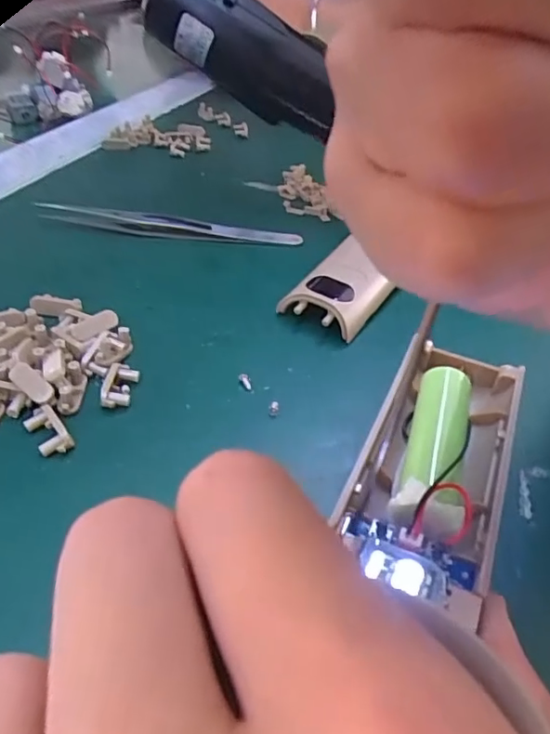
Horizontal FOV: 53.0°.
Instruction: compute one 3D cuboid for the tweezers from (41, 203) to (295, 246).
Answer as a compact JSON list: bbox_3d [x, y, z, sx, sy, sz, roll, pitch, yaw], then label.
[{"bbox_3d":[-0.051,-0.070,0.276,0.126,0.014,0.009,2,39,-4],"label":"tweezers"}]

